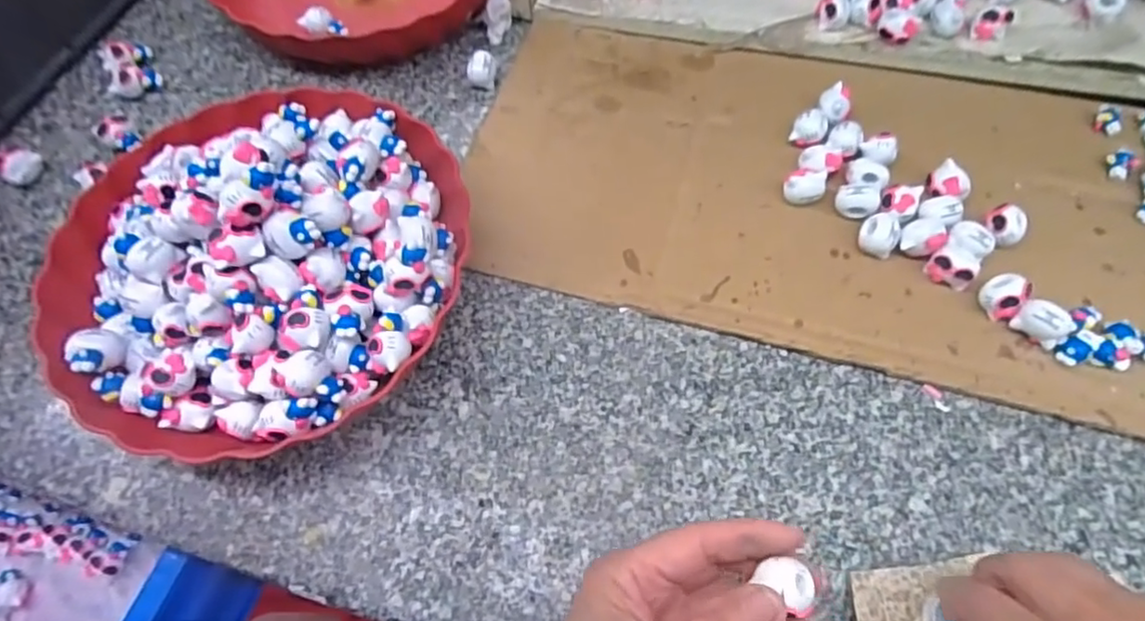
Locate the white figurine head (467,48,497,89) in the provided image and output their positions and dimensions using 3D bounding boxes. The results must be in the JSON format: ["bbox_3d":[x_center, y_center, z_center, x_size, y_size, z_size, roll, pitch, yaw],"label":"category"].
[{"bbox_3d":[-0.068,-0.182,0.467,0.022,0.021,0.019,-14,64,-4],"label":"white figurine head"}]

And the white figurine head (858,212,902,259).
[{"bbox_3d":[0.192,-0.048,0.385,0.022,0.020,0.025,30,69,16],"label":"white figurine head"}]

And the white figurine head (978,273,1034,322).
[{"bbox_3d":[0.252,-0.009,0.361,0.022,0.020,0.022,-1,64,2],"label":"white figurine head"}]

